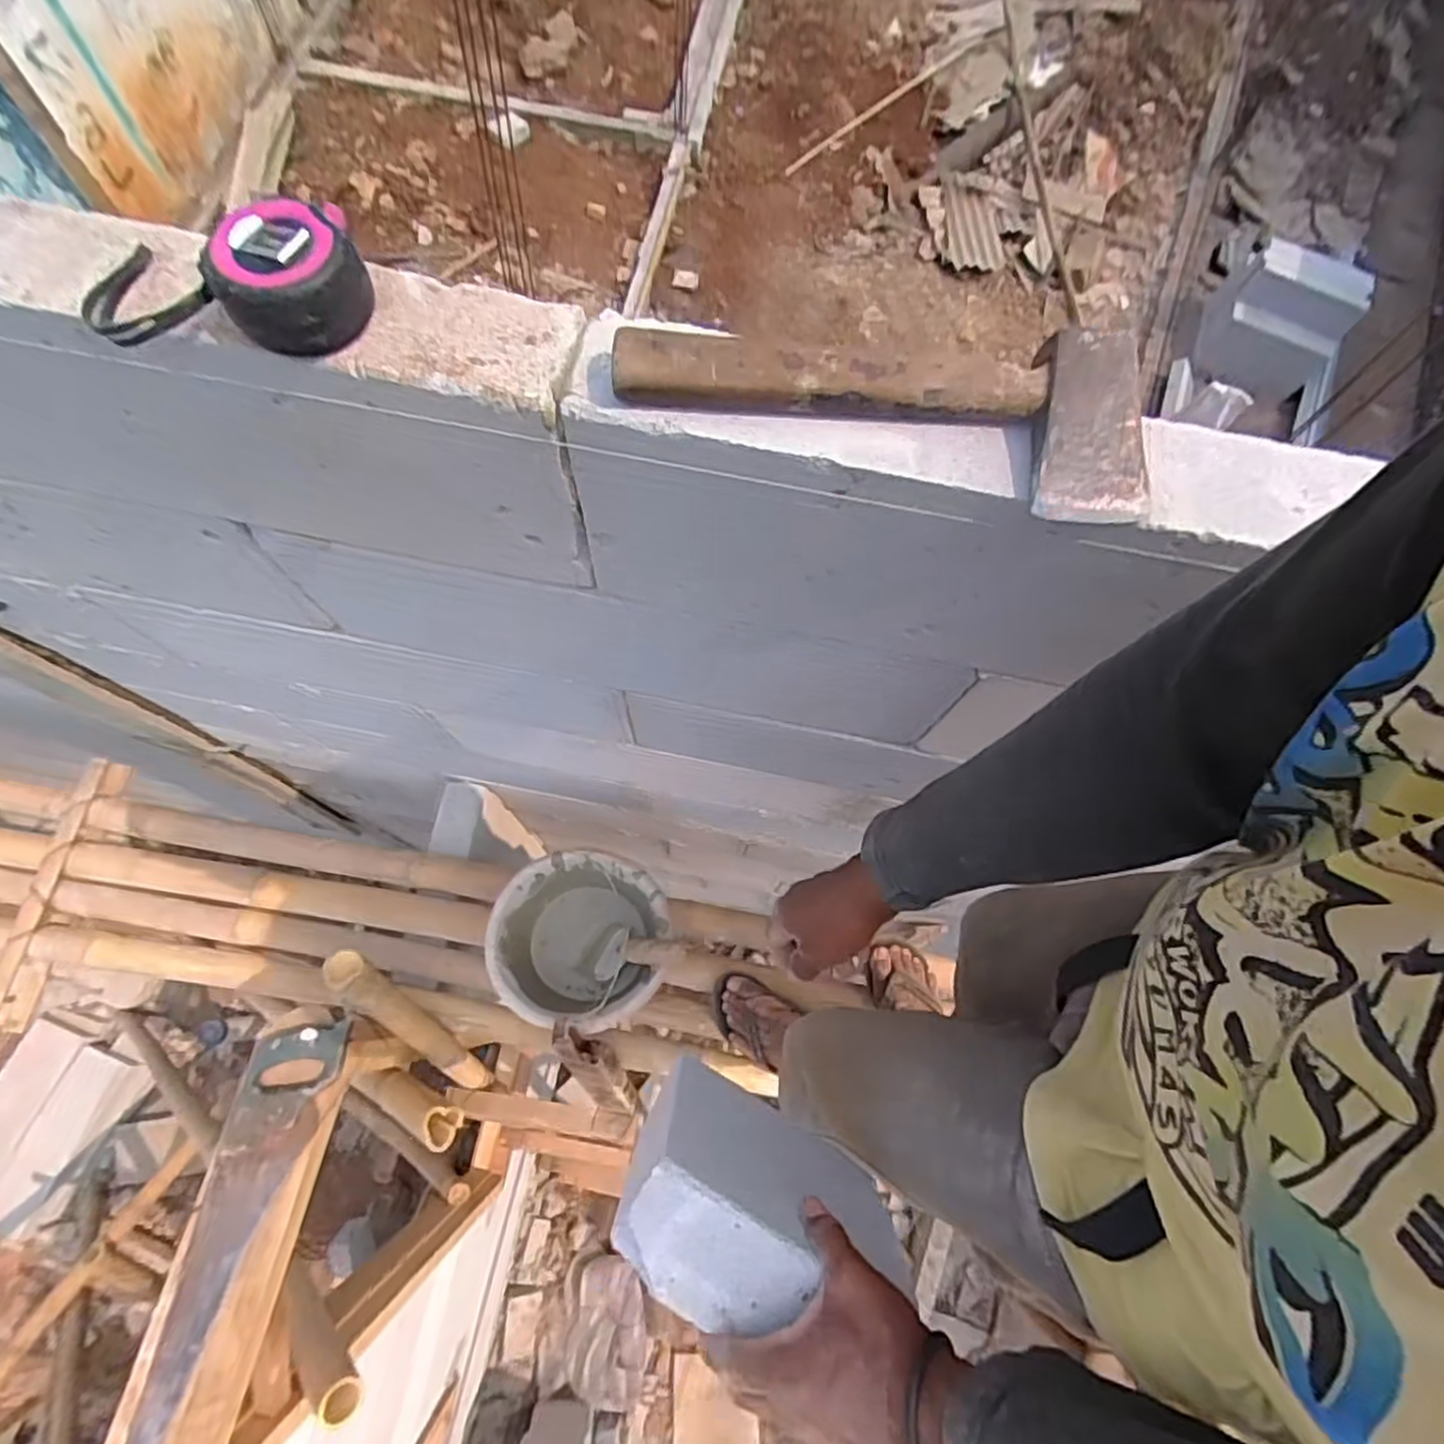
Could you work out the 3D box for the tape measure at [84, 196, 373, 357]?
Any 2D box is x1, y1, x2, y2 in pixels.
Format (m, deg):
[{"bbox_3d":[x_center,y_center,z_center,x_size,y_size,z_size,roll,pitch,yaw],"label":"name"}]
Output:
[{"bbox_3d":[-0.254,-0.225,0.364,0.143,0.045,0.059,5,68,0],"label":"tape measure"}]

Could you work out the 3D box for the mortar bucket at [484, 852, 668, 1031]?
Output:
[{"bbox_3d":[-0.210,0.329,1.097,0.243,0.173,0.226,1,68,-2],"label":"mortar bucket"}]

